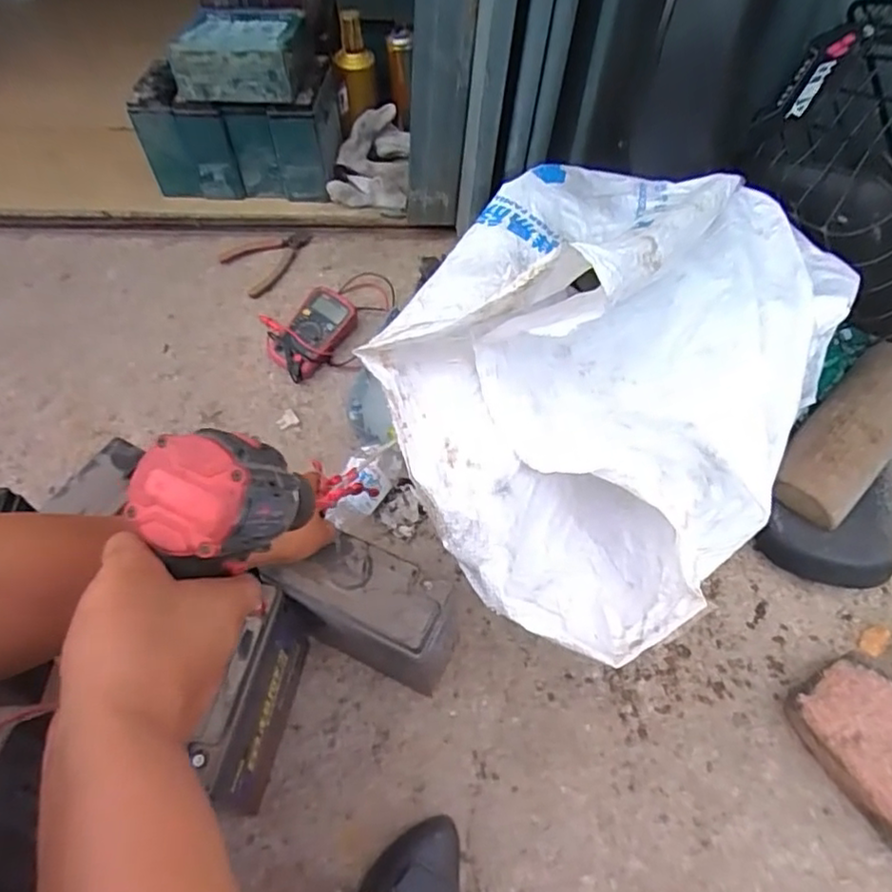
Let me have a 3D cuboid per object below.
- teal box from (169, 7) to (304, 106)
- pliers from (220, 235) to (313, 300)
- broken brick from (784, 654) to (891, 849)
[{"bbox_3d":[-0.304,-0.589,0.958,0.176,0.077,0.142,7,53,7],"label":"teal box"},{"bbox_3d":[-0.274,-0.303,1.011,0.139,0.015,0.107,-34,59,-22],"label":"pliers"},{"bbox_3d":[0.428,0.299,0.629,0.120,0.051,0.166,-29,62,-16],"label":"broken brick"}]

